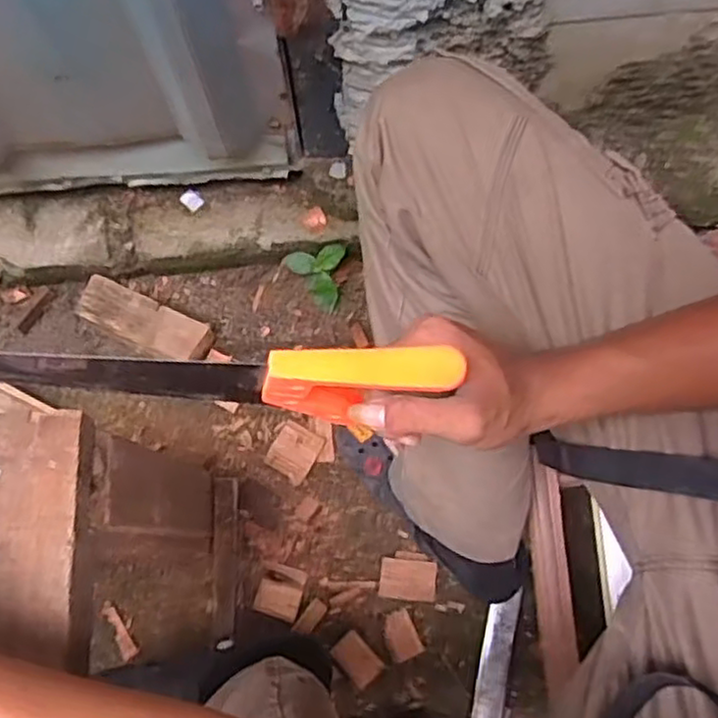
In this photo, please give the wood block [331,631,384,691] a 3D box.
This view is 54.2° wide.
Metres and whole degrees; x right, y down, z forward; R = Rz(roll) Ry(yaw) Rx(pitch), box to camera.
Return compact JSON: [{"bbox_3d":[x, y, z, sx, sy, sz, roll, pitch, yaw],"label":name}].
[{"bbox_3d":[-0.002,0.325,0.761,0.036,0.005,0.051,-42,79,-9],"label":"wood block"}]

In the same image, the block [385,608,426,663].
[{"bbox_3d":[0.046,0.303,0.768,0.036,0.006,0.048,-26,77,-6],"label":"block"}]

